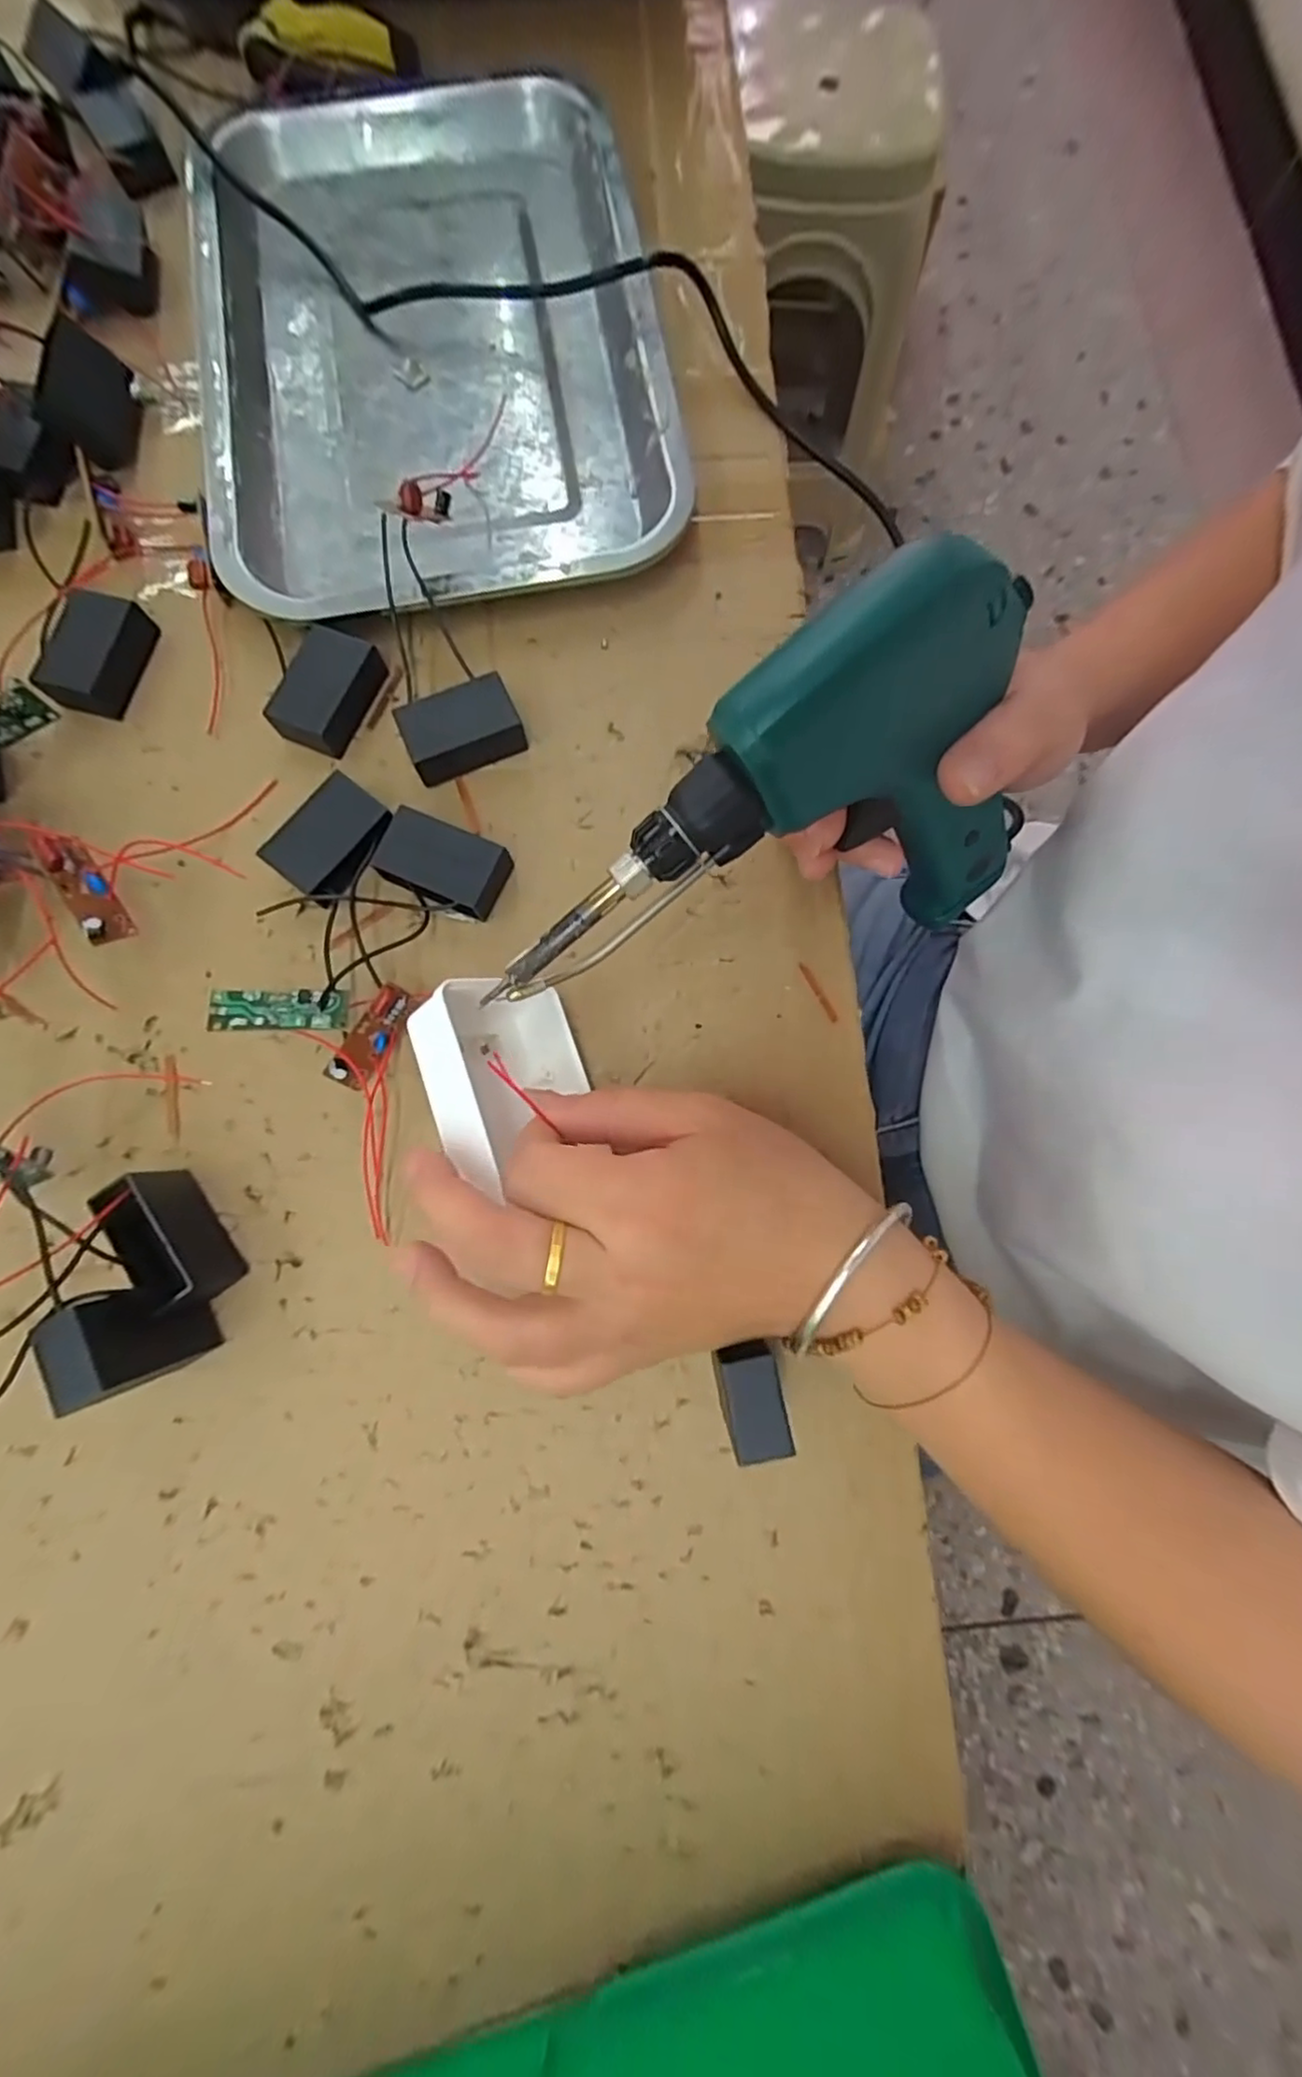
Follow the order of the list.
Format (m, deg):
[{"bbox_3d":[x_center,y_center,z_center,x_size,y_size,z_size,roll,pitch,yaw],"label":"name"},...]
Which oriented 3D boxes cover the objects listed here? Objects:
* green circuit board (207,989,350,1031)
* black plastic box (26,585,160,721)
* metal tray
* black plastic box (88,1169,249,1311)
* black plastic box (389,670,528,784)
[{"bbox_3d":[-0.130,-0.010,0.233,0.043,0.004,0.015,-1,79,-14],"label":"green circuit board"},{"bbox_3d":[-0.239,-0.165,0.284,0.031,0.021,0.047,14,80,2],"label":"black plastic box"},{"bbox_3d":[-0.105,-0.331,0.309,0.206,0.029,0.296,-11,80,-2],"label":"metal tray"},{"bbox_3d":[-0.171,0.071,0.236,0.019,0.032,0.048,-38,82,-7],"label":"black plastic box"},{"bbox_3d":[-0.081,-0.131,0.282,0.046,0.018,0.032,-26,81,-5],"label":"black plastic box"}]

